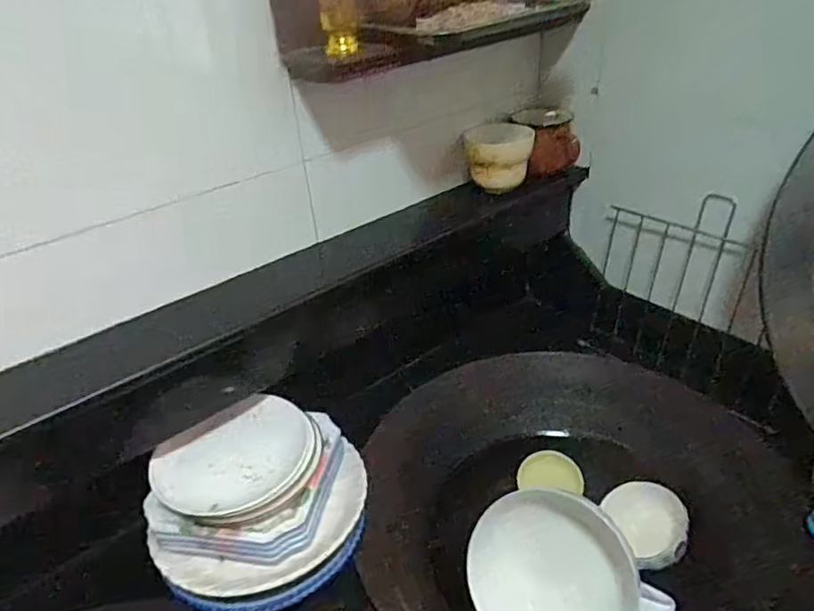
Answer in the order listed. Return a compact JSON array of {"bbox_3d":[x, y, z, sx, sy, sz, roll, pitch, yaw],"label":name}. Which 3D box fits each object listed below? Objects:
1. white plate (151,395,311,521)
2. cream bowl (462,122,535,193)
[{"bbox_3d":[-0.197,0.173,0.687,0.174,0.024,0.146,-22,36,-24],"label":"white plate"},{"bbox_3d":[0.135,-0.219,0.883,0.098,0.074,0.110,2,33,10],"label":"cream bowl"}]

